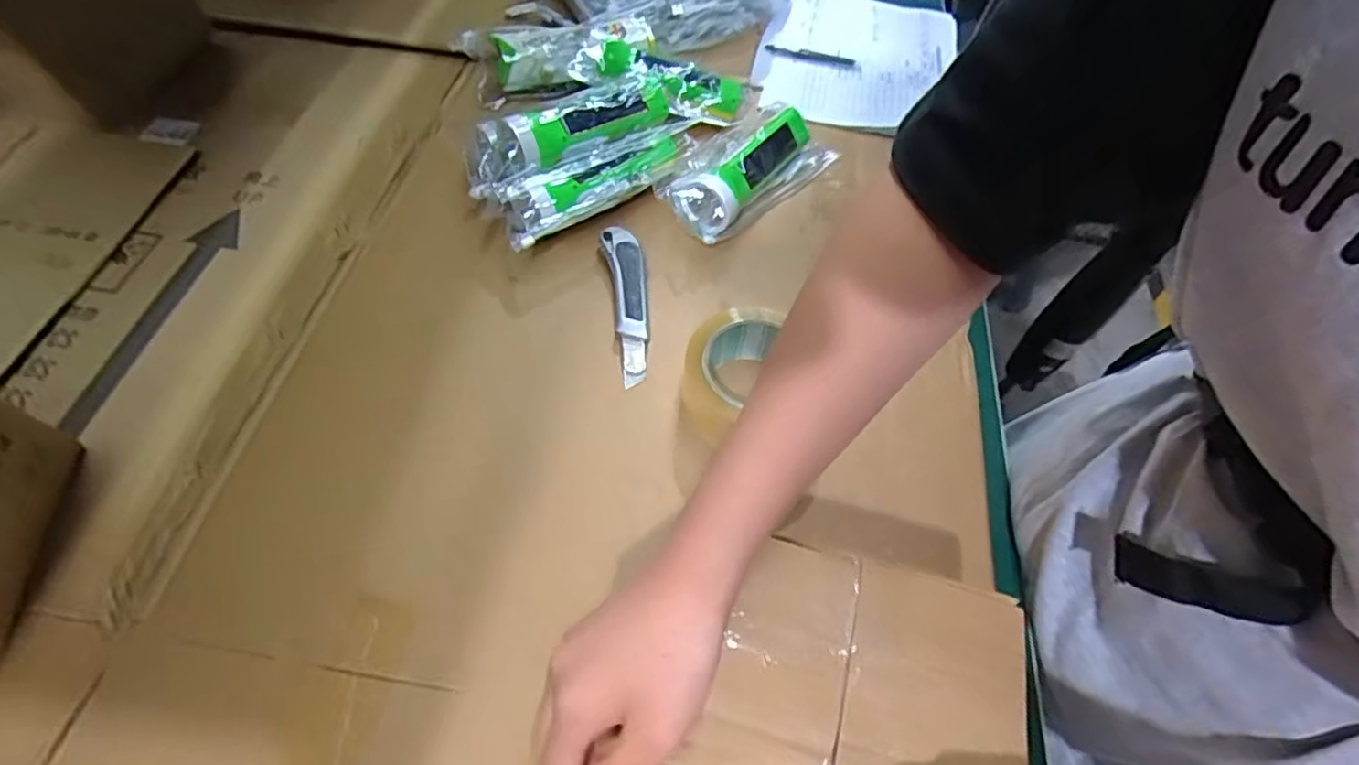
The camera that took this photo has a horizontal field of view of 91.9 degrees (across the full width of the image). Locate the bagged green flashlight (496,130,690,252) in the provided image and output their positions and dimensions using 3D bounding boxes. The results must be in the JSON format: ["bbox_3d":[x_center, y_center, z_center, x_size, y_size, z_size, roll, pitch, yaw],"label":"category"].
[{"bbox_3d":[-0.075,-0.181,0.613,0.206,0.051,0.060,-37,66,-24],"label":"bagged green flashlight"}]

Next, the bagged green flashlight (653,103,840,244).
[{"bbox_3d":[0.069,-0.212,0.643,0.096,0.046,0.212,33,61,17],"label":"bagged green flashlight"}]

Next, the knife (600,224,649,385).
[{"bbox_3d":[-0.043,-0.072,0.567,0.033,0.017,0.152,-5,57,-6],"label":"knife"}]

